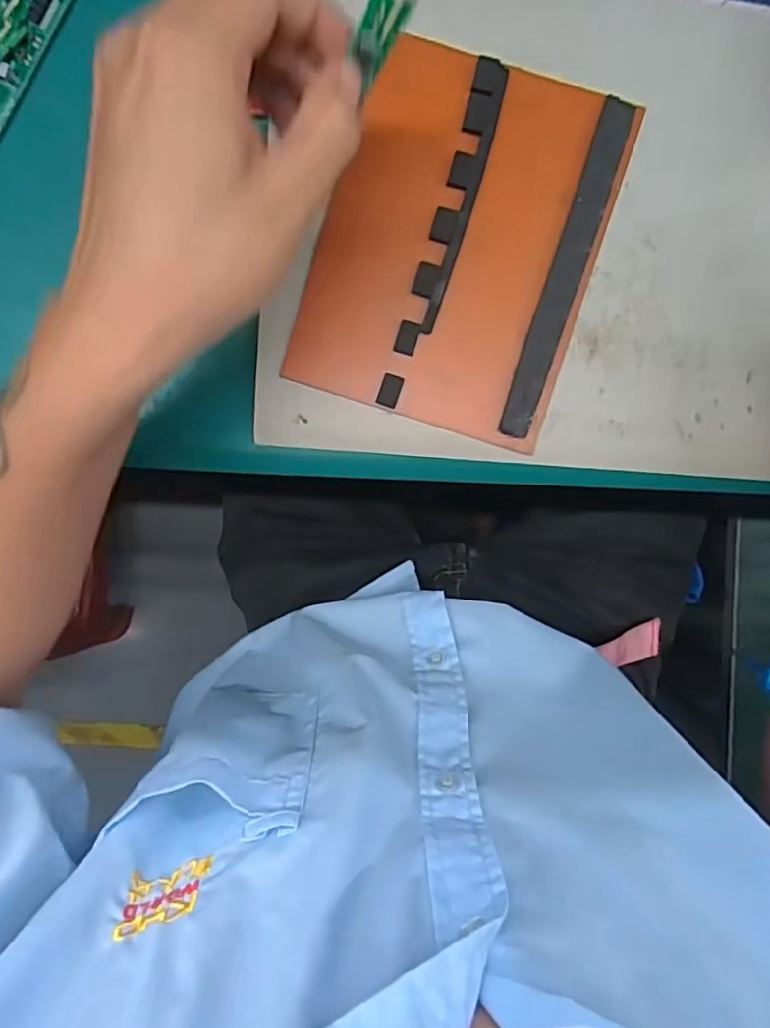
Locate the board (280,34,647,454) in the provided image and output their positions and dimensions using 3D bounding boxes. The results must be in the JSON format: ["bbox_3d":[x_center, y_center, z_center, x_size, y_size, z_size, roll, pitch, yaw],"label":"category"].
[{"bbox_3d":[0.036,-0.129,0.295,0.130,0.007,0.166,17,98,-1],"label":"board"}]

